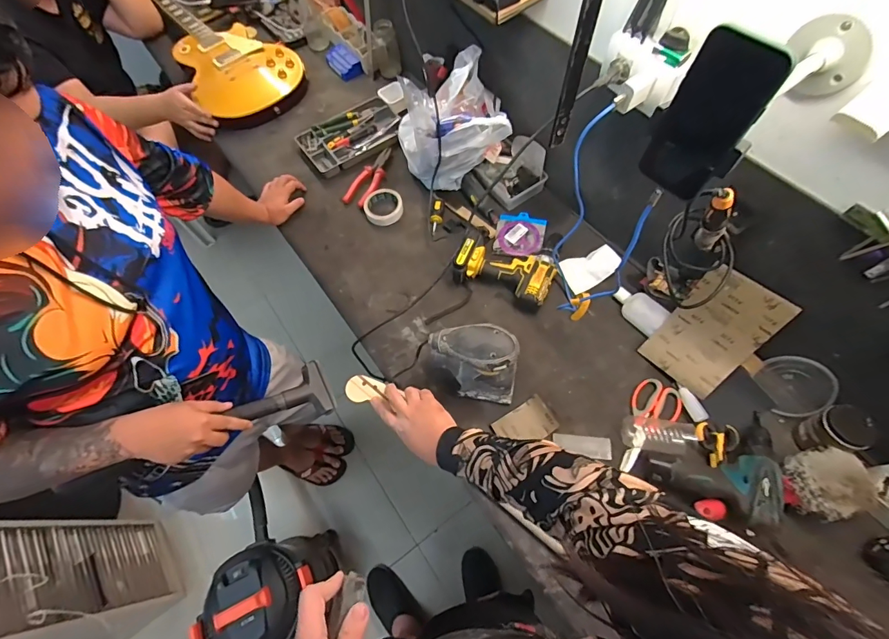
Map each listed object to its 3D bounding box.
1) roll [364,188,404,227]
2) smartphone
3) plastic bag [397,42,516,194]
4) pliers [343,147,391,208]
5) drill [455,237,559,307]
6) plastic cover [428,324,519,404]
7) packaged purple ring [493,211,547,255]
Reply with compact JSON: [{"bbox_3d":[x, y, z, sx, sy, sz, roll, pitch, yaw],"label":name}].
[{"bbox_3d":[-0.149,-0.279,1.005,0.096,0.023,0.104,-1,63,2],"label":"roll"},{"bbox_3d":[0.247,-0.189,0.391,0.010,0.148,0.073,-34,67,-21],"label":"smartphone"},{"bbox_3d":[0.011,-0.436,0.930,0.228,0.255,0.200,-5,63,0],"label":"plastic bag"},{"bbox_3d":[-0.186,-0.373,1.061,0.070,0.019,0.195,24,66,14],"label":"pliers"},{"bbox_3d":[0.131,-0.107,0.877,0.200,0.065,0.127,23,66,13],"label":"drill"},{"bbox_3d":[0.052,0.079,0.748,0.161,0.147,0.089,9,63,7],"label":"plastic cover"},{"bbox_3d":[0.178,-0.199,0.952,0.108,0.016,0.117,13,64,9],"label":"packaged purple ring"}]

